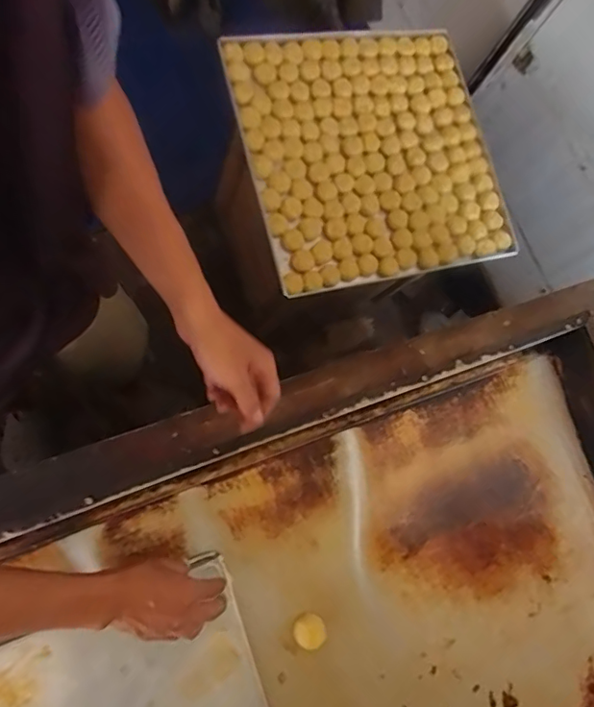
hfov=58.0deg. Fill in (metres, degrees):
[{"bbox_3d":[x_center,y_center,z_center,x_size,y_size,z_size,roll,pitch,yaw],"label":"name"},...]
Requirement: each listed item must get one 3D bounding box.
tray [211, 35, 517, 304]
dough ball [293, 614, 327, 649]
[{"bbox_3d":[0.149,-0.398,1.061,0.507,0.028,0.504,-13,85,-14],"label":"tray"},{"bbox_3d":[0.016,0.358,0.690,0.039,0.013,0.040,0,76,-2],"label":"dough ball"}]

